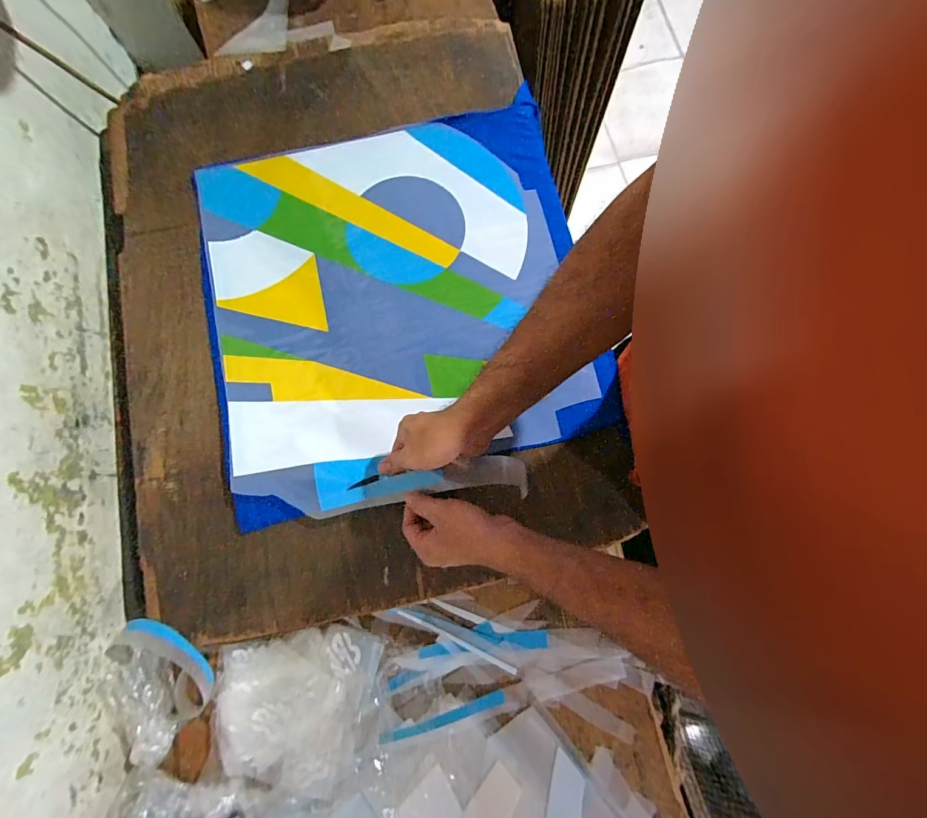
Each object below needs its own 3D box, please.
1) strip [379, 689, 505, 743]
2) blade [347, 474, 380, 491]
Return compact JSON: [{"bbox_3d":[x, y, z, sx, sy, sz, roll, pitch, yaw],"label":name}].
[{"bbox_3d":[-0.023,0.352,0.461,0.145,0.018,0.012,-13,80,-2],"label":"strip"},{"bbox_3d":[-0.117,0.086,0.474,0.041,0.004,0.008,-23,81,4],"label":"blade"}]

